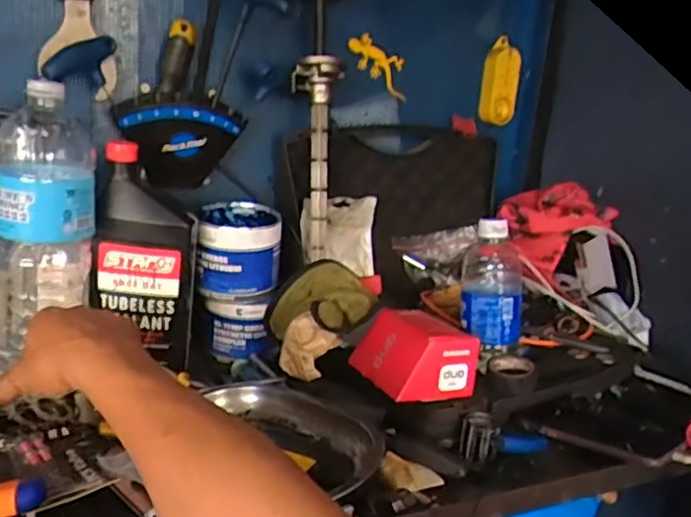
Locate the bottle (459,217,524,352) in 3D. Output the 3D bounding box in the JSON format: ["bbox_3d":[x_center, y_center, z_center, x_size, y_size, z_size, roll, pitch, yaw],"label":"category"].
[{"bbox_3d":[0.155,0.028,0.665,0.061,0.134,0.068,2,-5,-14],"label":"bottle"}]

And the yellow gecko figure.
[{"bbox_3d":[0.049,-0.260,0.834,0.110,0.045,0.009,39,-1,-28],"label":"yellow gecko figure"}]

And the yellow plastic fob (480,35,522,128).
[{"bbox_3d":[0.224,-0.256,0.902,0.051,0.115,0.033,8,16,7],"label":"yellow plastic fob"}]

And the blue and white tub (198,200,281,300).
[{"bbox_3d":[-0.127,-0.011,0.739,0.094,0.090,0.098,2,16,-15],"label":"blue and white tub"}]

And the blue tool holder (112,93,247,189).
[{"bbox_3d":[-0.189,-0.133,0.716,0.135,0.104,0.046,-5,19,-34],"label":"blue tool holder"}]

